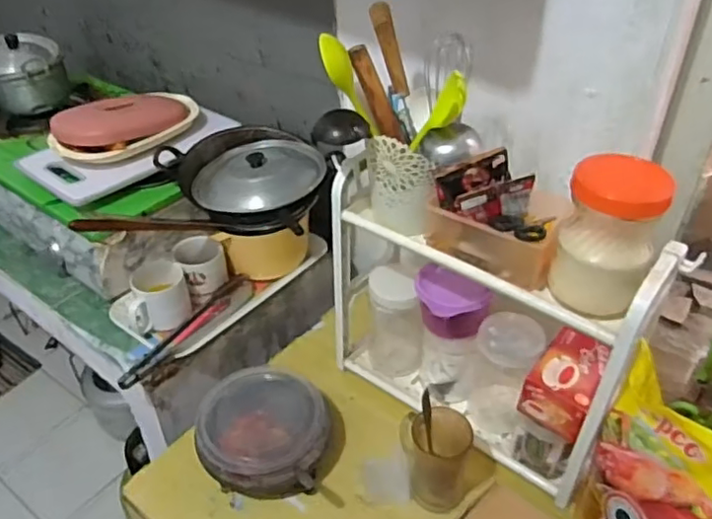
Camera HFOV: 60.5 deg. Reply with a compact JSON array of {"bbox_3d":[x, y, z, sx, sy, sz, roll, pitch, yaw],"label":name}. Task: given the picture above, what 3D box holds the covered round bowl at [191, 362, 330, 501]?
[{"bbox_3d":[-0.131,0.239,0.870,0.177,0.096,0.179,-1,37,1],"label":"covered round bowl"}]

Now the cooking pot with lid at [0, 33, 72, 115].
[{"bbox_3d":[-0.734,-0.407,1.333,0.186,0.130,0.190,-18,40,-20],"label":"cooking pot with lid"}]

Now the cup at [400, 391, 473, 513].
[{"bbox_3d":[0.103,0.254,0.814,0.089,0.146,0.084,-1,37,1],"label":"cup"}]

